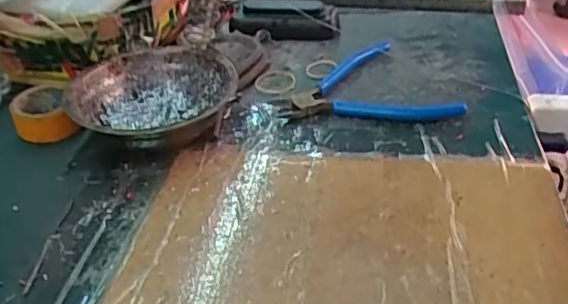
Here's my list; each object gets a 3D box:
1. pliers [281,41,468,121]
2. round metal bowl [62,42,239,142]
[{"bbox_3d":[0.075,-0.062,0.516,0.134,0.012,0.119,0,34,6],"label":"pliers"},{"bbox_3d":[-0.100,-0.037,0.470,0.122,0.042,0.125,-6,34,-3],"label":"round metal bowl"}]

